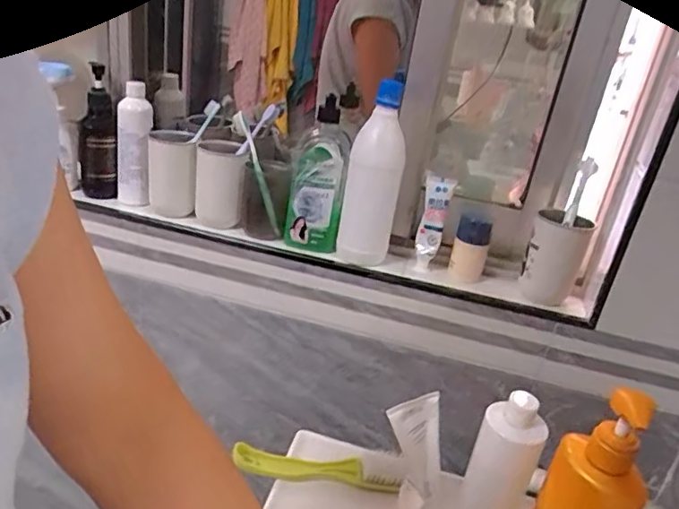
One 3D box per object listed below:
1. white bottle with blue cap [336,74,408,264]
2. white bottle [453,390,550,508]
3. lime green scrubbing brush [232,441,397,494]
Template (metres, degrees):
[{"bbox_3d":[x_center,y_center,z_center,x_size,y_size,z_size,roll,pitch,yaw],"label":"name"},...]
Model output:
[{"bbox_3d":[0.050,-0.115,0.820,0.076,0.242,0.082,10,26,4],"label":"white bottle with blue cap"},{"bbox_3d":[0.159,0.224,0.579,0.063,0.185,0.075,19,28,22],"label":"white bottle"},{"bbox_3d":[-0.030,0.252,0.677,0.193,0.020,0.040,9,26,3],"label":"lime green scrubbing brush"}]

